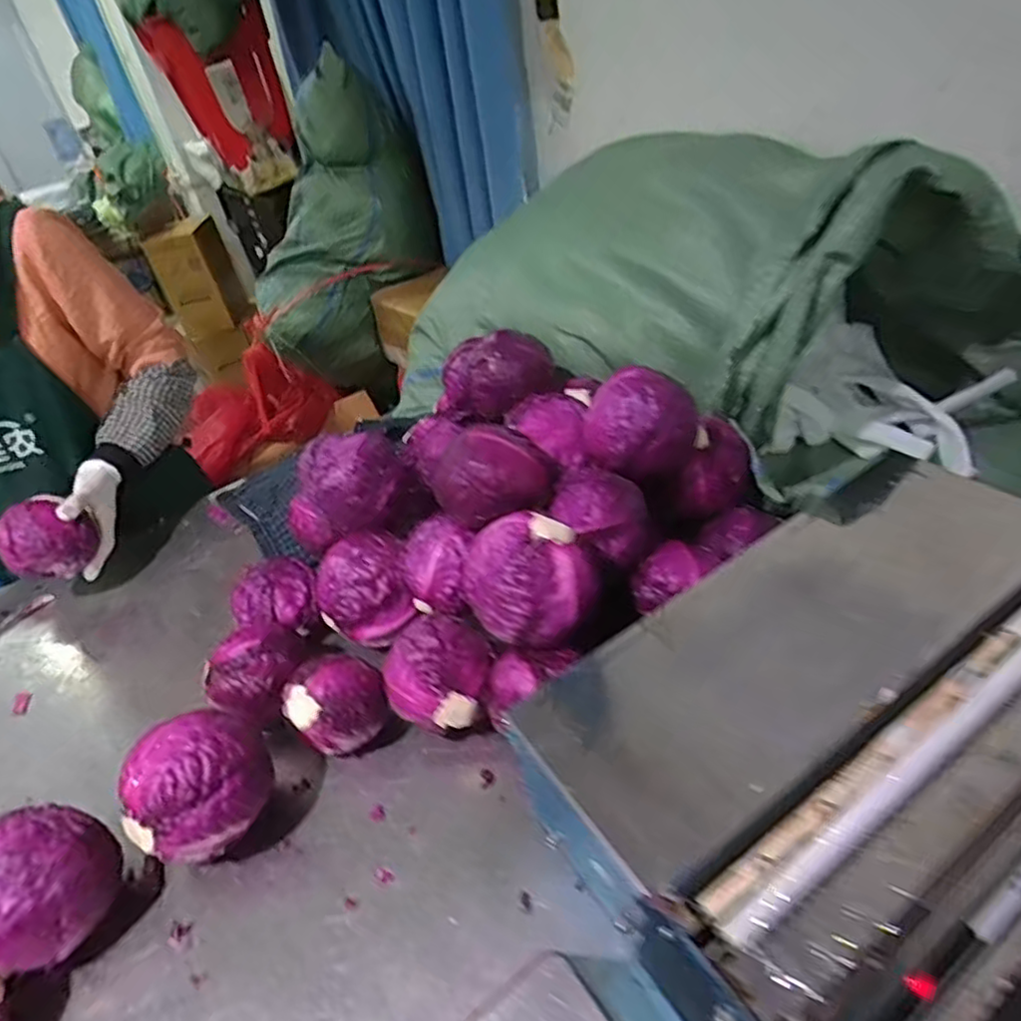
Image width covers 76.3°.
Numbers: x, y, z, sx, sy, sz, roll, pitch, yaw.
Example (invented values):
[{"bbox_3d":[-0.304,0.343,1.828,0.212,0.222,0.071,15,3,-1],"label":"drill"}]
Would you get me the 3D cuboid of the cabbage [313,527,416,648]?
[{"bbox_3d":[-0.172,0.095,0.765,0.112,0.099,0.105,-21,38,-11],"label":"cabbage"}]

